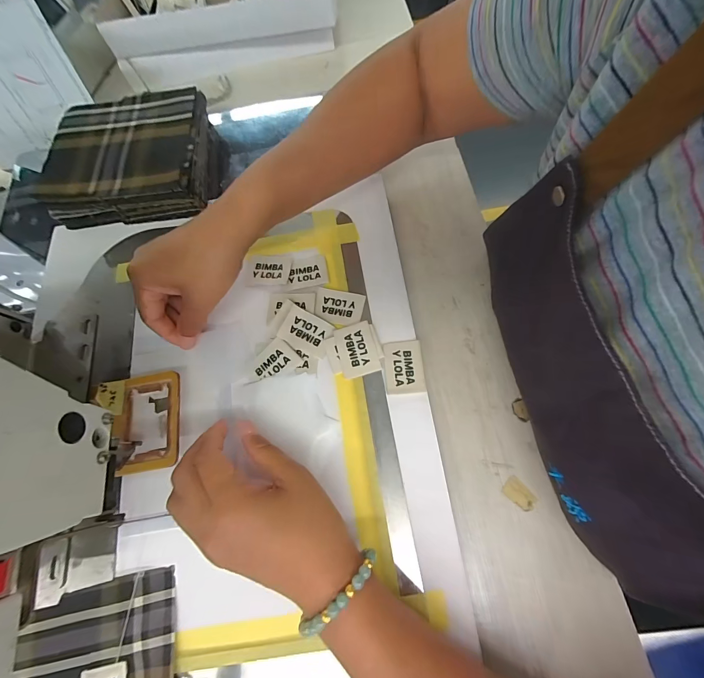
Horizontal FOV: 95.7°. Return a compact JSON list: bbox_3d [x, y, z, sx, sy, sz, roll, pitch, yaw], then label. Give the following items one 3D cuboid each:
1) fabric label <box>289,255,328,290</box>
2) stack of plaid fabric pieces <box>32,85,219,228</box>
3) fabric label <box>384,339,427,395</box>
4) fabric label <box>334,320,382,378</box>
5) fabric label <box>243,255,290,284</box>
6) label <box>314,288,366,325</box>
[{"bbox_3d":[-0.045,-0.069,0.327,0.040,0.005,0.035,-9,70,3],"label":"fabric label"},{"bbox_3d":[-0.253,-0.210,0.373,0.180,0.047,0.150,-4,70,4],"label":"stack of plaid fabric pieces"},{"bbox_3d":[0.047,0.025,0.287,0.034,0.004,0.048,-4,69,2],"label":"fabric label"},{"bbox_3d":[0.005,0.009,0.294,0.034,0.004,0.048,-15,70,0],"label":"fabric label"},{"bbox_3d":[-0.089,-0.072,0.332,0.050,0.004,0.034,3,70,9],"label":"fabric label"},{"bbox_3d":[-0.013,-0.031,0.311,0.047,0.004,0.034,10,73,9],"label":"label"}]

